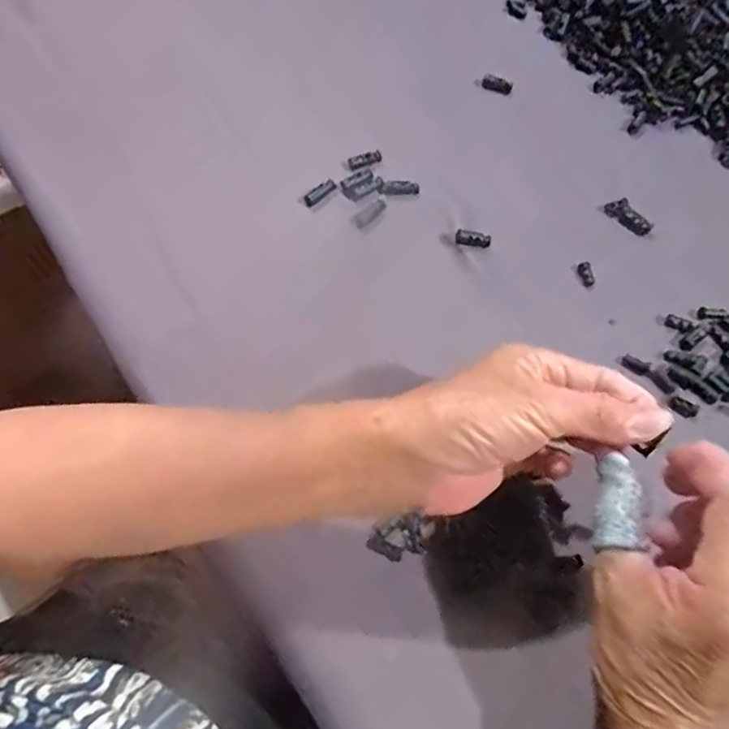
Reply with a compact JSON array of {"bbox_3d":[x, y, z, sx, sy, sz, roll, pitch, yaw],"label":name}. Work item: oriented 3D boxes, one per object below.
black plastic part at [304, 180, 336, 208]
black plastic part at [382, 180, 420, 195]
[{"bbox_3d":[-0.032,-0.124,0.430,0.026,0.008,0.006,-39,71,-18],"label":"black plastic part"},{"bbox_3d":[0.027,-0.130,0.440,0.028,0.011,0.006,0,64,-1],"label":"black plastic part"}]

